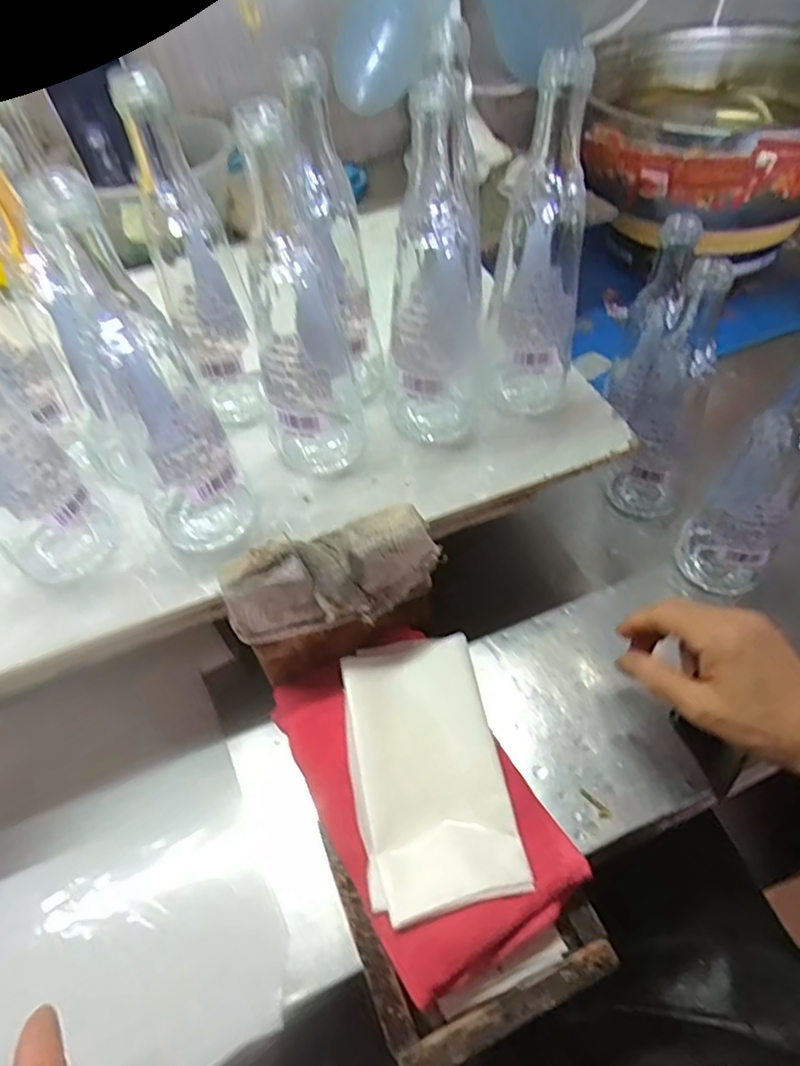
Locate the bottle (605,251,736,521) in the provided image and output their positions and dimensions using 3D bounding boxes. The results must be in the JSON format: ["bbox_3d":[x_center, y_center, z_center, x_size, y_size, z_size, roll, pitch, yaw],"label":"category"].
[{"bbox_3d":[0.215,-0.094,0.474,0.060,0.203,0.055,27,60,18],"label":"bottle"}]

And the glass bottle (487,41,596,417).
[{"bbox_3d":[0.090,-0.165,0.387,0.060,0.202,0.049,13,57,11],"label":"glass bottle"}]

